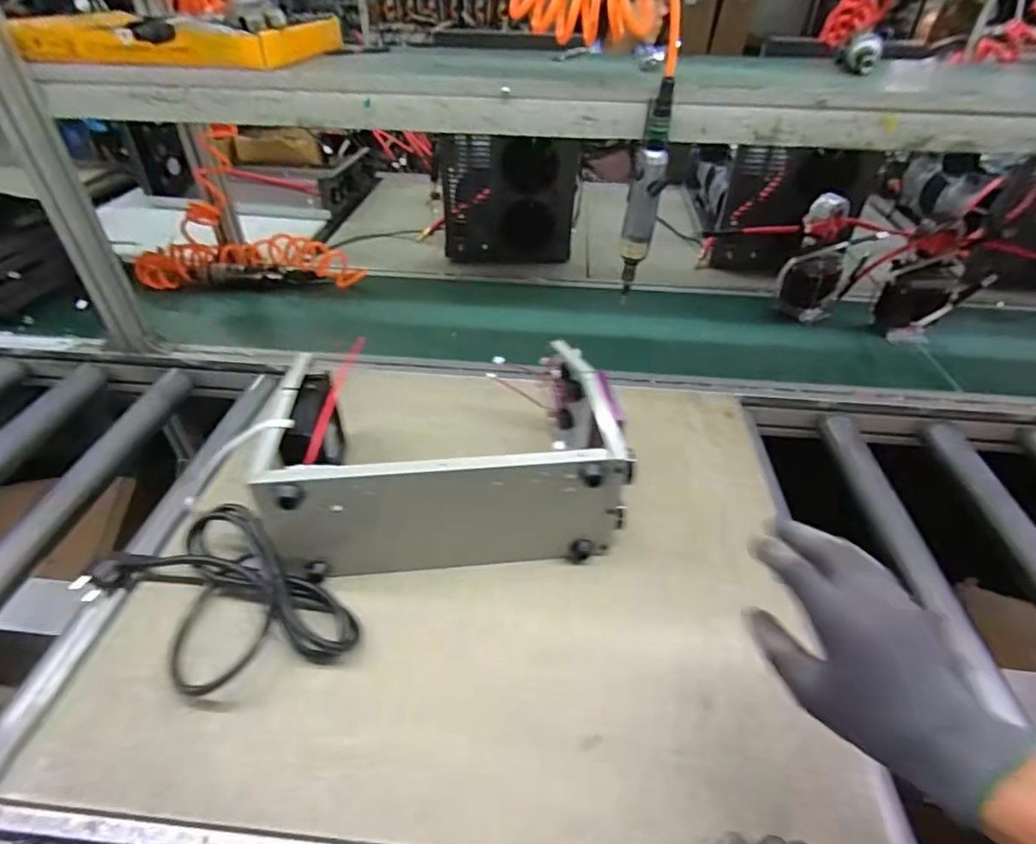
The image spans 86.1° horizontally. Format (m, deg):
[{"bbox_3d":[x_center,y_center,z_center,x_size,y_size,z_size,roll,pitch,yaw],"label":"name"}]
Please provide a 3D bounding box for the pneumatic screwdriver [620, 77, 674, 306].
[{"bbox_3d":[0.162,-0.281,0.717,0.042,0.275,0.031,14,42,15],"label":"pneumatic screwdriver"}]

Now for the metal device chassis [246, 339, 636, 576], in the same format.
[{"bbox_3d":[-0.079,0.026,0.621,0.364,0.128,0.225,-2,40,-4],"label":"metal device chassis"}]

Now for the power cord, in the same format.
[{"bbox_3d":[-0.300,0.180,0.564,0.287,0.067,0.149,26,51,22],"label":"power cord"}]

